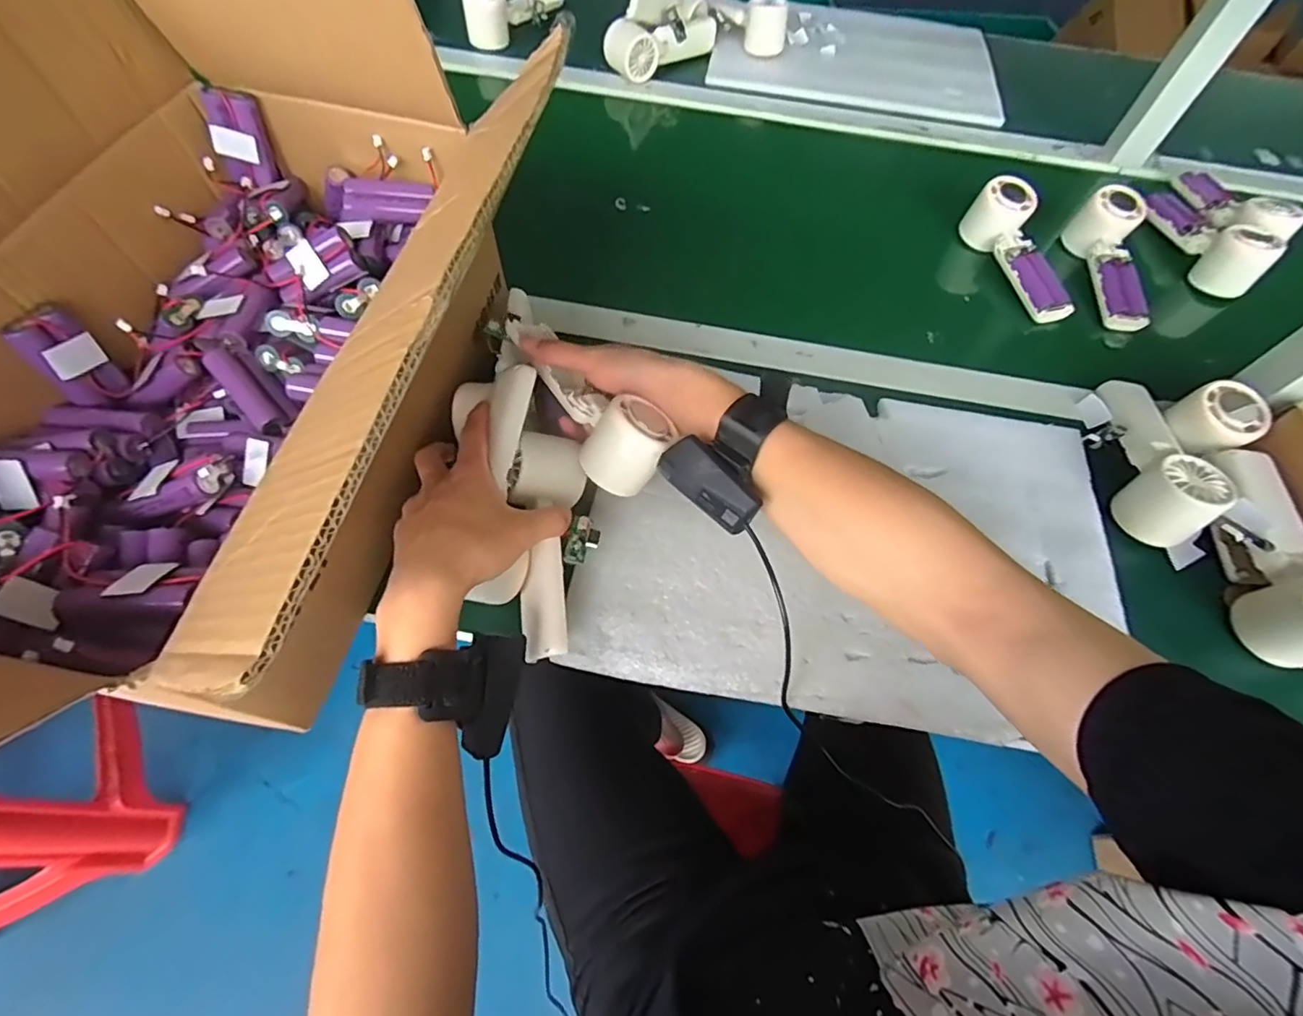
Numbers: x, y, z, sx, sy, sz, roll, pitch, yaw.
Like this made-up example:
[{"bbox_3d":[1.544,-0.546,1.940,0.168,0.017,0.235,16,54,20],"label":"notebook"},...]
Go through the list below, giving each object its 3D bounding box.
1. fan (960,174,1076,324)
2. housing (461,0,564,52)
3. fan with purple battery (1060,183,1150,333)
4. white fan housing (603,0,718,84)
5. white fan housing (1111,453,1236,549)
[{"bbox_3d":[0.398,-0.271,0.618,0.045,0.059,0.161,-15,76,-11],"label":"fan"},{"bbox_3d":[-0.191,-0.707,0.814,0.047,0.070,0.167,40,66,17],"label":"housing"},{"bbox_3d":[0.497,-0.269,0.616,0.053,0.057,0.170,8,61,1],"label":"fan with purple battery"},{"bbox_3d":[0.020,-0.655,0.779,0.176,0.091,0.071,-38,70,-21],"label":"white fan housing"},{"bbox_3d":[0.409,-0.008,0.450,0.049,0.050,0.055,37,66,15],"label":"white fan housing"}]

